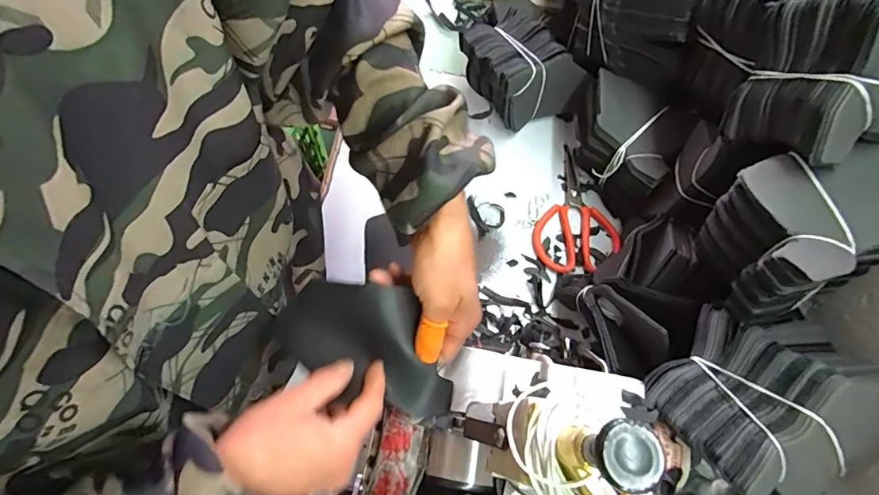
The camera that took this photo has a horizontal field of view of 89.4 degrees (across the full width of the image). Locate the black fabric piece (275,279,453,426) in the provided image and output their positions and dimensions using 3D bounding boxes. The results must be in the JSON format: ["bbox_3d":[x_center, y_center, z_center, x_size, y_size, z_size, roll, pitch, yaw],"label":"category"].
[{"bbox_3d":[-0.053,0.077,0.350,0.145,0.012,0.086,24,94,-2],"label":"black fabric piece"}]

